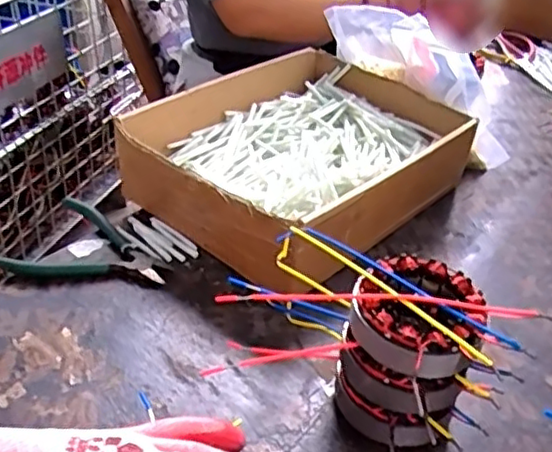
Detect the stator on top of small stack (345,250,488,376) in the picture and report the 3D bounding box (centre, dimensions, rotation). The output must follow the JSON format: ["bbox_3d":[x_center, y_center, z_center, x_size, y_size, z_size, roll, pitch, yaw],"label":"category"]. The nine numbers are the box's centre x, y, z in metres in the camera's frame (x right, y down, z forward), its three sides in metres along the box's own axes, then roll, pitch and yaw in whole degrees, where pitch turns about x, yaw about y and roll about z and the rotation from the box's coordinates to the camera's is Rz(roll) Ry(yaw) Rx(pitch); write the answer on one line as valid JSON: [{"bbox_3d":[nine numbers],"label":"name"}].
[{"bbox_3d":[0.096,0.058,0.424,0.087,0.043,0.083,3,36,-2],"label":"stator on top of small stack"}]

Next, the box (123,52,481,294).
[{"bbox_3d":[0.032,-0.078,0.683,0.241,0.086,0.331,31,44,32],"label":"box"}]

